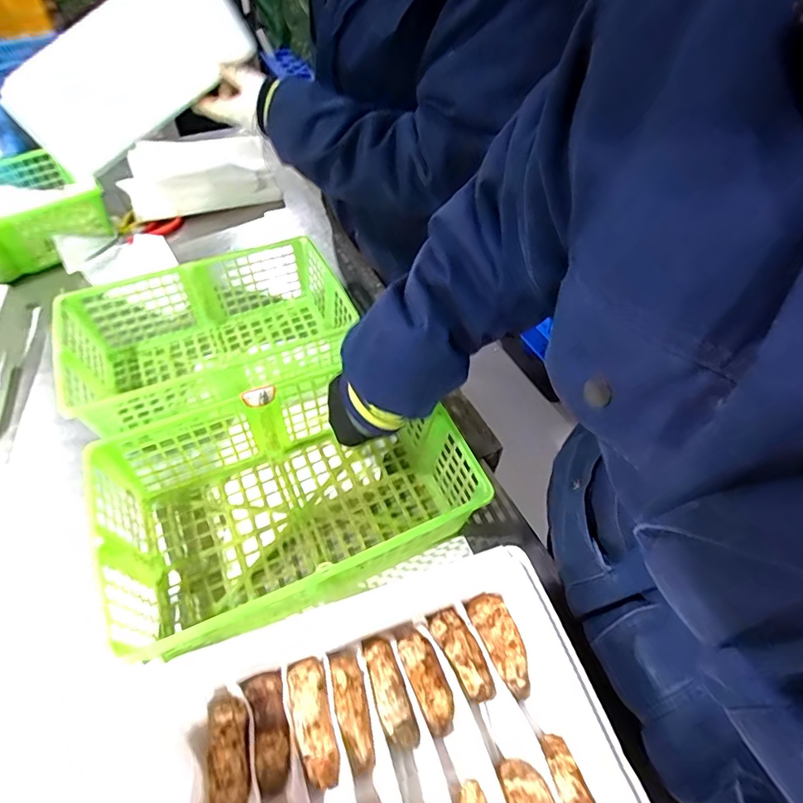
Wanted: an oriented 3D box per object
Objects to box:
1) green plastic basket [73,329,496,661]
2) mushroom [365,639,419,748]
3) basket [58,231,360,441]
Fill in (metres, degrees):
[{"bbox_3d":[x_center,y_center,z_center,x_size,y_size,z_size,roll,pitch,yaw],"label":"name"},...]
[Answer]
[{"bbox_3d":[-0.111,0.098,0.498,0.331,0.108,0.213,-20,56,-18],"label":"green plastic basket"},{"bbox_3d":[-0.009,0.222,0.369,0.023,0.019,0.074,-17,53,-11],"label":"mushroom"},{"bbox_3d":[-0.240,-0.086,0.627,0.332,0.098,0.213,-20,55,-14],"label":"basket"}]

